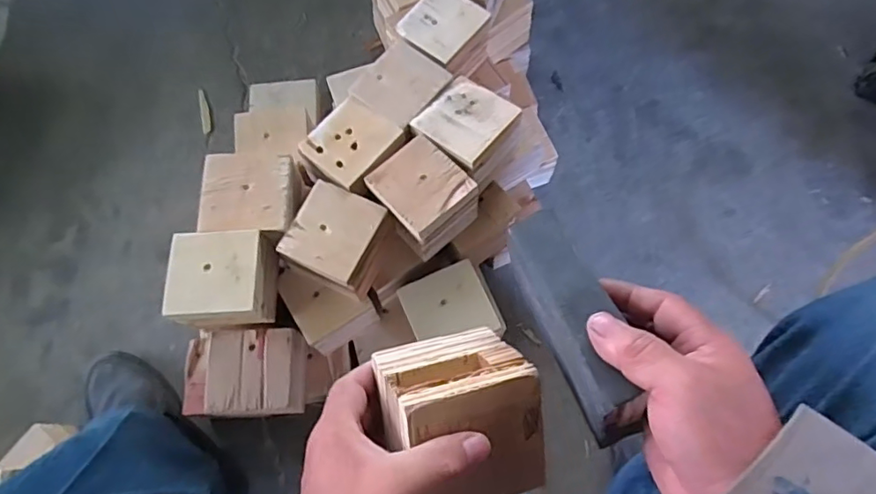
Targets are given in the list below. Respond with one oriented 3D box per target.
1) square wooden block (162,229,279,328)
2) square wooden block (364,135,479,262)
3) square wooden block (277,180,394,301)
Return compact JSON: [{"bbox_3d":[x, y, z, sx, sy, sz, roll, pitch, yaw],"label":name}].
[{"bbox_3d":[-0.235,0.039,0.630,0.104,0.073,0.102,0,69,3],"label":"square wooden block"},{"bbox_3d":[-0.017,-0.055,0.654,0.087,0.067,0.100,-42,73,-13],"label":"square wooden block"},{"bbox_3d":[-0.110,-0.004,0.644,0.097,0.066,0.101,27,72,12],"label":"square wooden block"}]

